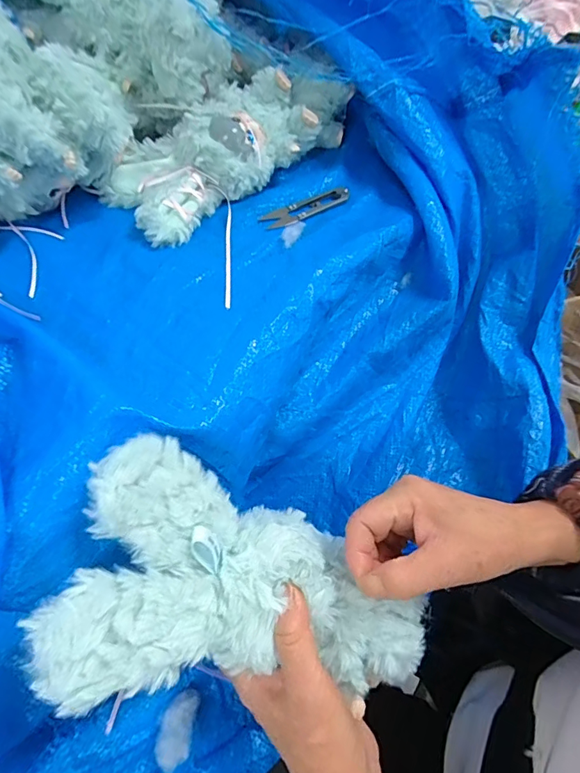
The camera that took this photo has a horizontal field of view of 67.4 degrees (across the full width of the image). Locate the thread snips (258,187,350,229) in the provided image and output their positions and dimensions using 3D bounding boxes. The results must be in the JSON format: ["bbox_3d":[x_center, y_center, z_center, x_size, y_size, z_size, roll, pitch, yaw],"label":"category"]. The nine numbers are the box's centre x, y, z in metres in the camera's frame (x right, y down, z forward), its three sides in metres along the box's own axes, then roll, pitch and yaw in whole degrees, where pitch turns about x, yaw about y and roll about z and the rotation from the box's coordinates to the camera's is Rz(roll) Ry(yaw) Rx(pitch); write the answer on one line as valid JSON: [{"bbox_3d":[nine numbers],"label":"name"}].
[{"bbox_3d":[0.017,-0.183,0.442,0.102,0.009,0.026,-30,60,-23],"label":"thread snips"}]

